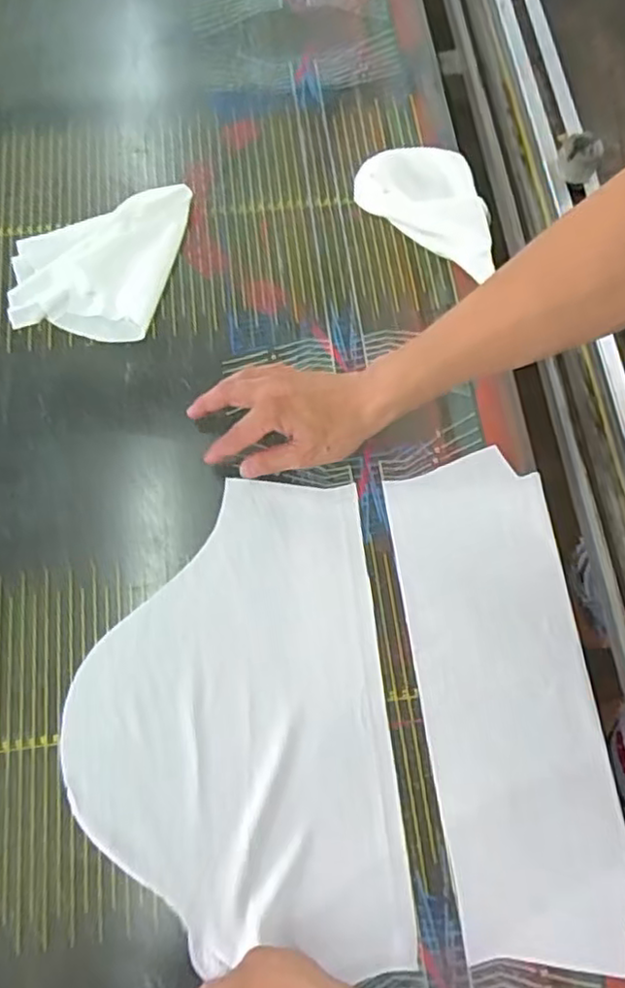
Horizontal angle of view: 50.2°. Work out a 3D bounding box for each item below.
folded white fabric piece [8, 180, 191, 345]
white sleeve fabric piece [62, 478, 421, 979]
[{"bbox_3d":[-0.212,-0.233,0.654,0.150,0.028,0.164,8,72,3],"label":"folded white fabric piece"},{"bbox_3d":[-0.065,0.172,0.534,0.248,0.010,0.358,-5,71,-3],"label":"white sleeve fabric piece"}]

